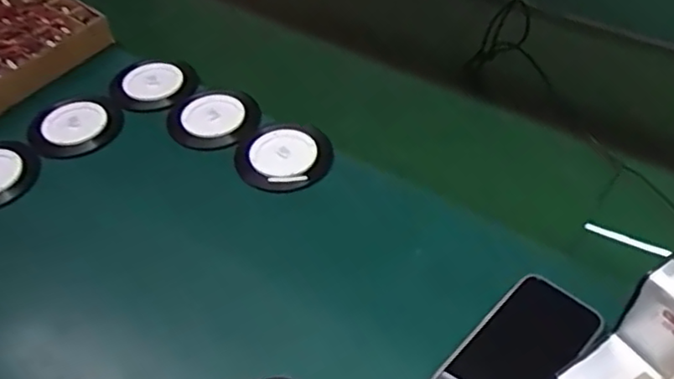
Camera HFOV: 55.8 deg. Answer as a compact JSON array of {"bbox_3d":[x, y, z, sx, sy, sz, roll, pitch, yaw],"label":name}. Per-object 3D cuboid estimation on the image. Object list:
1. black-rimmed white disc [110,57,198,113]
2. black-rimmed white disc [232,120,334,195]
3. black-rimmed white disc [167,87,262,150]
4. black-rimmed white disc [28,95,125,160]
[{"bbox_3d":[-0.217,-0.129,0.761,0.095,0.017,0.088,-8,47,-5],"label":"black-rimmed white disc"},{"bbox_3d":[-0.054,-0.034,0.674,0.102,0.022,0.096,-1,46,1],"label":"black-rimmed white disc"},{"bbox_3d":[-0.138,-0.082,0.720,0.102,0.015,0.095,-1,46,1],"label":"black-rimmed white disc"},{"bbox_3d":[-0.293,-0.071,0.716,0.095,0.018,0.088,-1,46,1],"label":"black-rimmed white disc"}]

